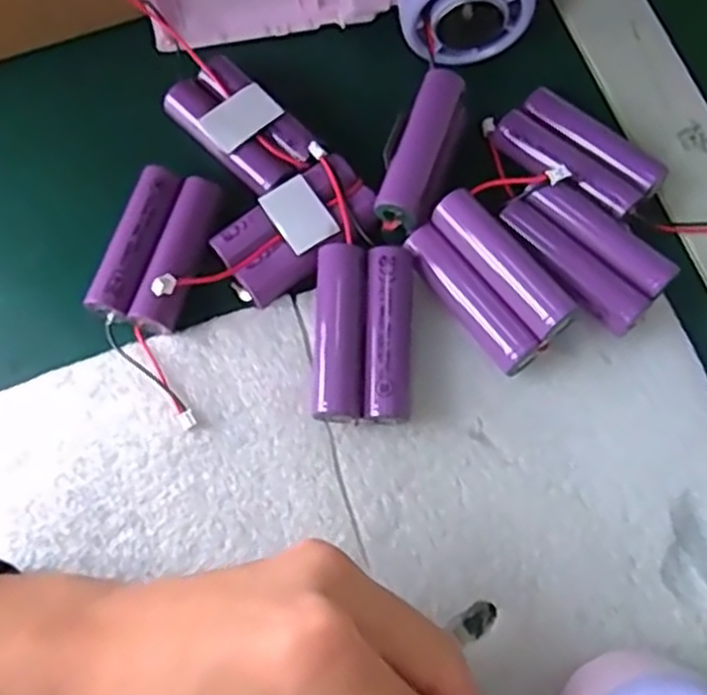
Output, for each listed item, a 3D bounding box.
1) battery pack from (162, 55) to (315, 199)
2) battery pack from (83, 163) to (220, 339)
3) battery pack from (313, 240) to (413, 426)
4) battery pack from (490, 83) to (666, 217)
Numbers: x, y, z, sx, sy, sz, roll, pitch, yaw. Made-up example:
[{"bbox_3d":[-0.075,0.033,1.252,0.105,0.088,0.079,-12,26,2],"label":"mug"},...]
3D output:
[{"bbox_3d":[-0.048,-0.094,0.335,0.034,0.018,0.066,-42,75,-10],"label":"battery pack"},{"bbox_3d":[-0.078,-0.040,0.316,0.033,0.018,0.066,16,74,7],"label":"battery pack"},{"bbox_3d":[0.003,-0.005,0.295,0.036,0.024,0.067,1,72,3],"label":"battery pack"},{"bbox_3d":[0.095,-0.080,0.329,0.066,0.023,0.038,39,78,13],"label":"battery pack"}]

